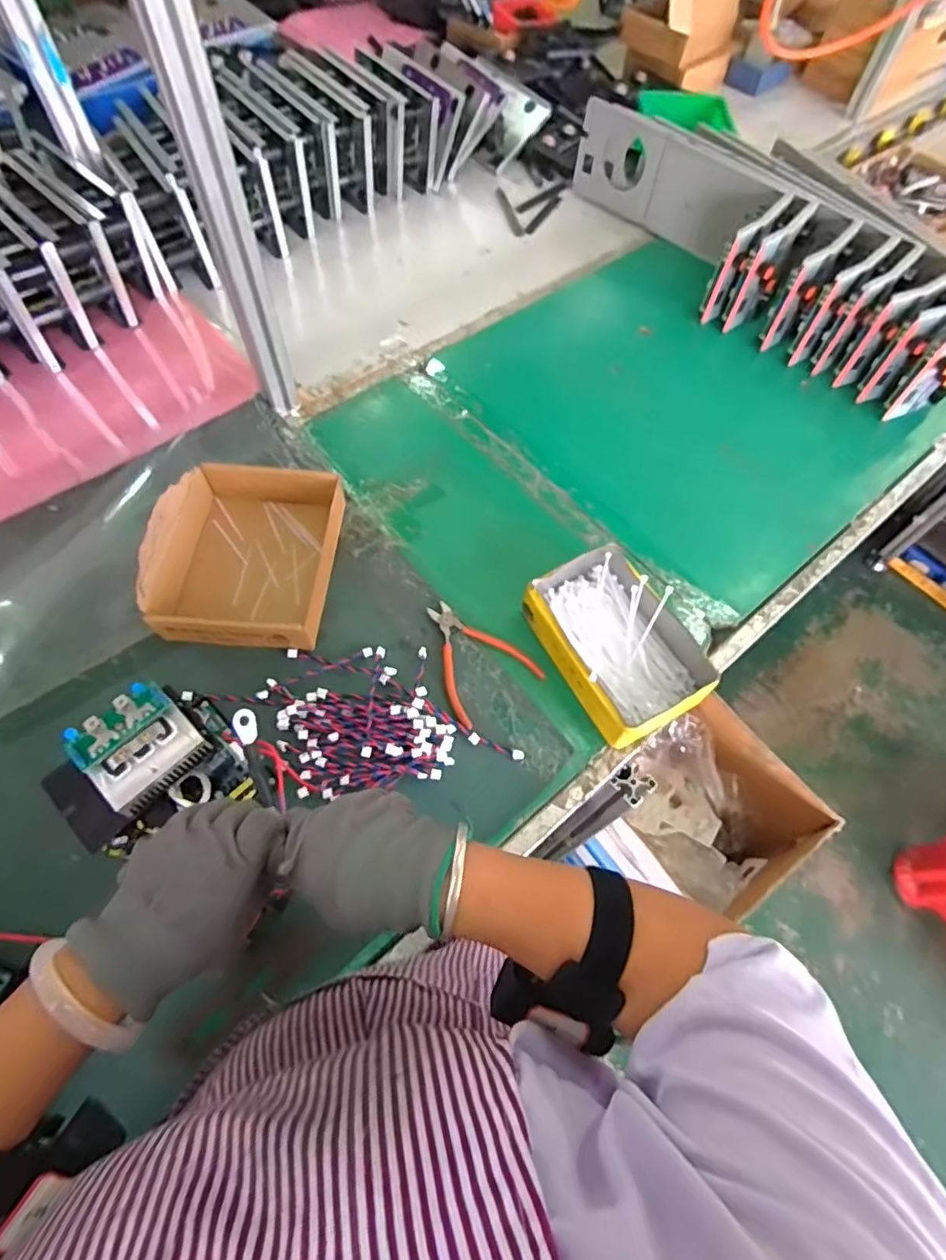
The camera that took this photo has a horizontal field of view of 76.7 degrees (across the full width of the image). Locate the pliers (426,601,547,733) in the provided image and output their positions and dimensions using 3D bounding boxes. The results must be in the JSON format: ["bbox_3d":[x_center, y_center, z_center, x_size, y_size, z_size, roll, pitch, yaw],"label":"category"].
[{"bbox_3d":[-0.004,0.024,0.671,0.110,0.007,0.142,-32,66,-17],"label":"pliers"}]

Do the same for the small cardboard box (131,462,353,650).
[{"bbox_3d":[-0.253,-0.091,0.680,0.180,0.075,0.225,4,61,1],"label":"small cardboard box"}]

